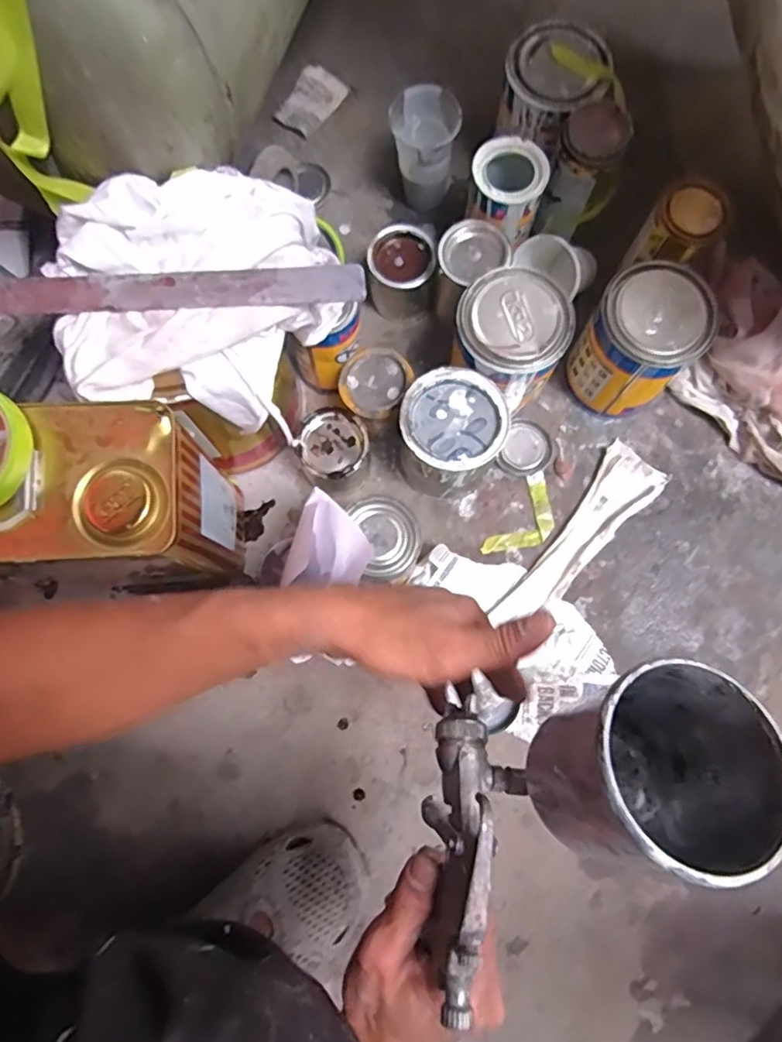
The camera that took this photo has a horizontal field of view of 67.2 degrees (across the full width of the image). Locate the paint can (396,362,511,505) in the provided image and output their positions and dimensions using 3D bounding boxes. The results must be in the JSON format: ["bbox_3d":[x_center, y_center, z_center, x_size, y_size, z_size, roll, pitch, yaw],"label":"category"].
[{"bbox_3d":[0.057,-0.083,0.596,0.095,0.114,0.100,0,78,-1],"label":"paint can"}]

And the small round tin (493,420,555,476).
[{"bbox_3d":[0.151,-0.078,0.651,0.055,0.008,0.063,25,79,4],"label":"small round tin"}]

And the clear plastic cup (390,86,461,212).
[{"bbox_3d":[0.035,-0.411,0.663,0.071,0.109,0.074,0,78,-1],"label":"clear plastic cup"}]

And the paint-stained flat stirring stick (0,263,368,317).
[{"bbox_3d":[-0.171,-0.168,0.436,0.302,0.010,0.027,-1,108,4],"label":"paint-stained flat stirring stick"}]

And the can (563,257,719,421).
[{"bbox_3d":[0.244,-0.175,0.598,0.107,0.142,0.097,44,81,8],"label":"can"}]

